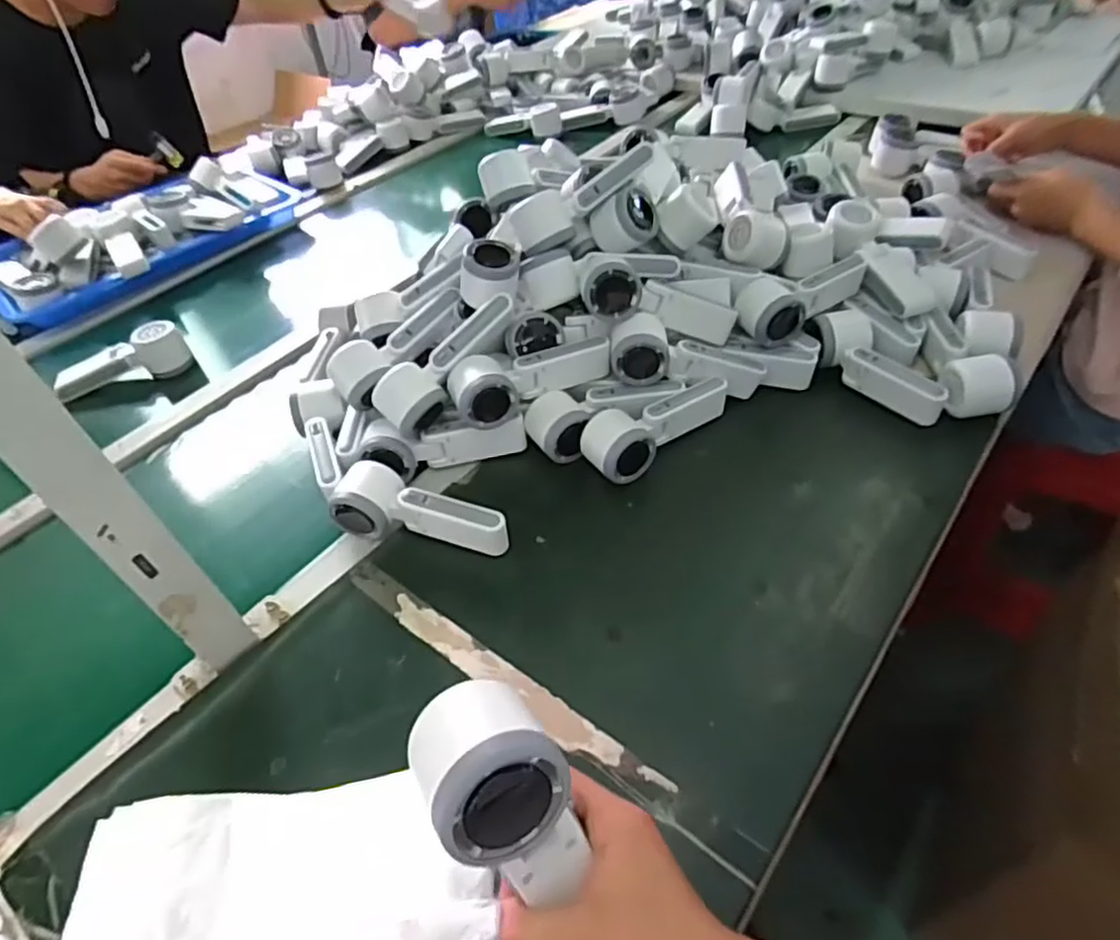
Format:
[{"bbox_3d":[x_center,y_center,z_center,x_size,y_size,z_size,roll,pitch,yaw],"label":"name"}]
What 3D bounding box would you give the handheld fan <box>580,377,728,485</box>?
[{"bbox_3d":[0.103,-0.045,0.665,0.167,0.044,0.060,-24,50,-15],"label":"handheld fan"}]

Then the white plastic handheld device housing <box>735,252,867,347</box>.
[{"bbox_3d":[0.266,-0.190,0.724,0.167,0.048,0.057,-28,49,-18],"label":"white plastic handheld device housing"}]

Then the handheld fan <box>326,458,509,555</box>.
[{"bbox_3d":[-0.128,0.039,0.615,0.168,0.049,0.058,12,50,16],"label":"handheld fan"}]

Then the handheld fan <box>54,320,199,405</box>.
[{"bbox_3d":[-0.562,-0.138,0.853,0.155,0.055,0.054,-18,47,-10],"label":"handheld fan"}]

